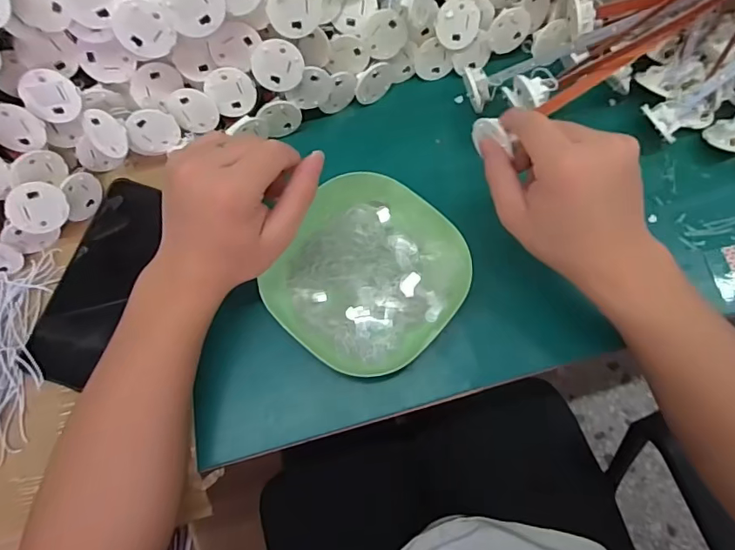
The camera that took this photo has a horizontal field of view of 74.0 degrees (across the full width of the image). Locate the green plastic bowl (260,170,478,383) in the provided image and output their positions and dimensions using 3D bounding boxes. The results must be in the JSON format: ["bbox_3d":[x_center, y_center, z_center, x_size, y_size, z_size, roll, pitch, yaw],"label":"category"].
[{"bbox_3d":[-0.003,-0.004,0.376,0.141,0.026,0.137,37,75,12],"label":"green plastic bowl"}]

